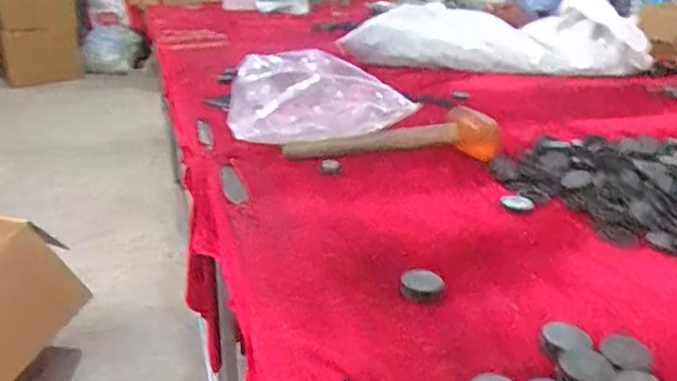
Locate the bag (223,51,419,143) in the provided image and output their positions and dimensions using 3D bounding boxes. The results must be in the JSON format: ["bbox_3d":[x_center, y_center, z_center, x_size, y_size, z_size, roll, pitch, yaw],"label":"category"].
[{"bbox_3d":[-0.025,-0.126,0.837,0.248,0.104,0.150,-2,23,-7],"label":"bag"}]

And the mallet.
[{"bbox_3d":[0.073,-0.071,0.831,0.292,0.047,0.079,0,22,-1],"label":"mallet"}]

